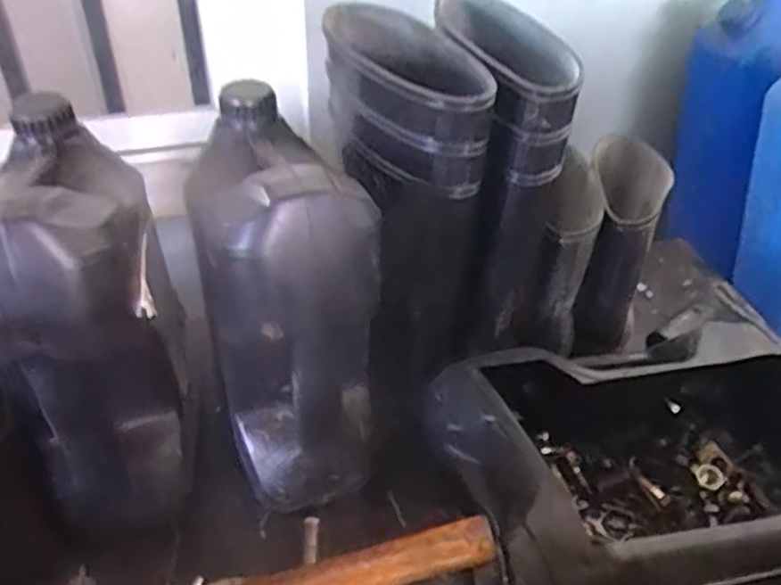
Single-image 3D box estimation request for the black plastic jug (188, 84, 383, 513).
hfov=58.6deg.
[{"bbox_3d":[-0.076,0.036,0.548,0.133,0.313,0.110,-2,32,-3],"label":"black plastic jug"}]

